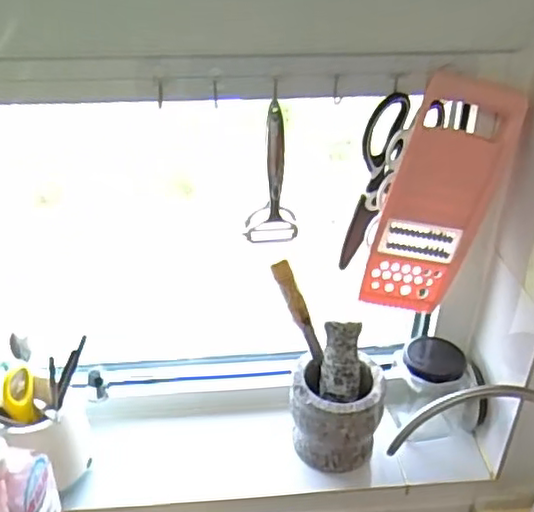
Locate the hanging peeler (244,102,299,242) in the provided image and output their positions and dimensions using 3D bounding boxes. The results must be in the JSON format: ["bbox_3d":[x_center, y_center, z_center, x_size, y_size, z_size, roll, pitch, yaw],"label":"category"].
[{"bbox_3d":[0.006,-0.078,0.637,0.052,0.152,0.033,4,33,3],"label":"hanging peeler"}]

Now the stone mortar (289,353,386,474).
[{"bbox_3d":[0.075,0.176,0.715,0.102,0.100,0.083,3,33,2],"label":"stone mortar"}]

